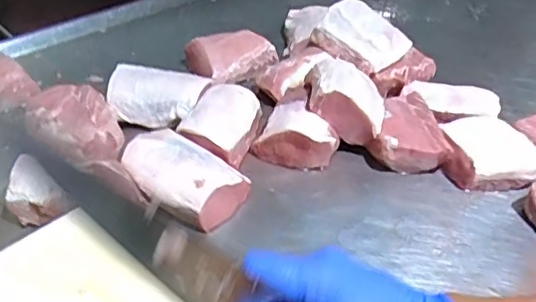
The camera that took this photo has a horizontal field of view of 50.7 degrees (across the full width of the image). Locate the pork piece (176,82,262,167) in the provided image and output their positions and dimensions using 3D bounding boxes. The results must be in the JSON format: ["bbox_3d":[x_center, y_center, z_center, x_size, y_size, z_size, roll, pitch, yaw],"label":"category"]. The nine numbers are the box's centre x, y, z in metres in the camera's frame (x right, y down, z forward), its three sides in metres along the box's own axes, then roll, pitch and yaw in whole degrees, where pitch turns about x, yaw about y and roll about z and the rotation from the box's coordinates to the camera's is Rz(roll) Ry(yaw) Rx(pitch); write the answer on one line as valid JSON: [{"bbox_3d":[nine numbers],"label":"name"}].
[{"bbox_3d":[-0.077,-0.047,0.944,0.101,0.058,0.163,12,39,11],"label":"pork piece"}]

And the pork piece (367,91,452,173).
[{"bbox_3d":[0.226,-0.029,0.933,0.113,0.070,0.140,6,38,3],"label":"pork piece"}]

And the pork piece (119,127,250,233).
[{"bbox_3d":[-0.129,0.039,0.839,0.194,0.057,0.116,22,42,22],"label":"pork piece"}]

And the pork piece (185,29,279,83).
[{"bbox_3d":[-0.080,-0.195,1.126,0.153,0.047,0.149,-28,48,-34],"label":"pork piece"}]

